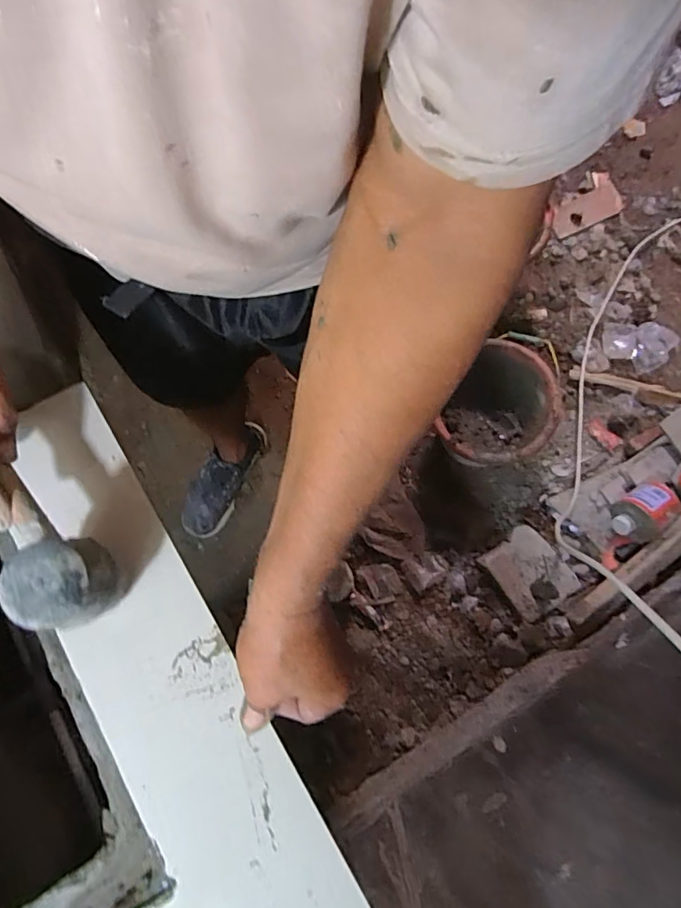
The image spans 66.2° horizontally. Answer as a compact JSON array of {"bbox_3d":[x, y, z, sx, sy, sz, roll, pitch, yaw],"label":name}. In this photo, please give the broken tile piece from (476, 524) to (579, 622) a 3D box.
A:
[{"bbox_3d":[0.422,0.262,1.162,0.149,0.029,0.176,-33,75,-11],"label":"broken tile piece"}]

